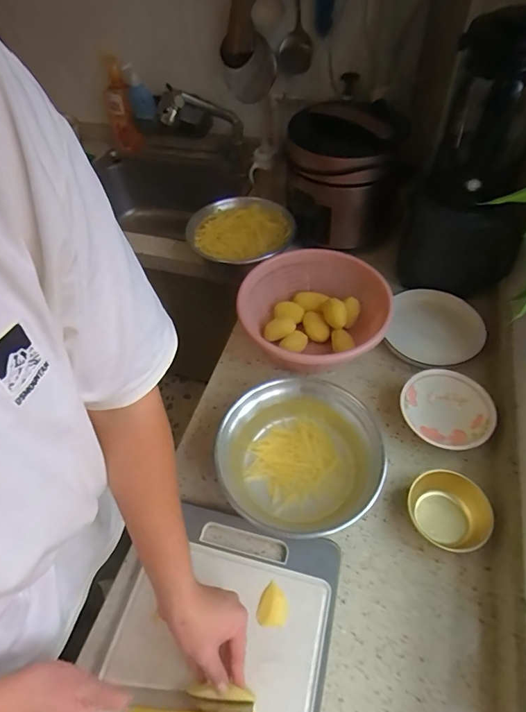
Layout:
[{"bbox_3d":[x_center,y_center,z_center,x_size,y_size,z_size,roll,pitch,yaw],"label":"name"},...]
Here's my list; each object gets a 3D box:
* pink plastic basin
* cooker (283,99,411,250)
[{"bbox_3d":[0.085,-0.078,0.825,0.263,0.112,0.265,-2,52,2],"label":"pink plastic basin"},{"bbox_3d":[0.162,-0.409,0.945,0.212,0.244,0.217,1,53,6],"label":"cooker"}]

